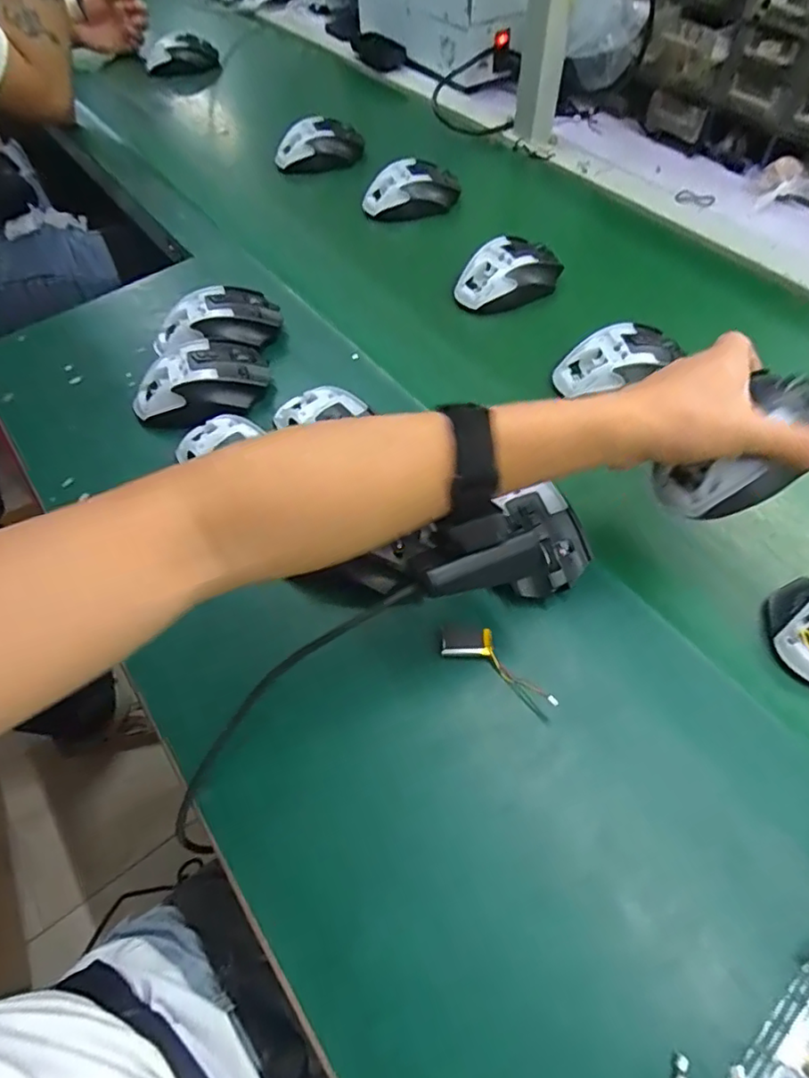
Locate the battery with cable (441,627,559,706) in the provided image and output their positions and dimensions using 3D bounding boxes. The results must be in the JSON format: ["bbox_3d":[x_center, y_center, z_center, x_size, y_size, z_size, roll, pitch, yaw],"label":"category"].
[{"bbox_3d":[0.062,0.076,0.378,0.080,0.012,0.025,21,60,17],"label":"battery with cable"}]

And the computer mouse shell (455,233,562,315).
[{"bbox_3d":[0.105,-0.262,0.589,0.111,0.041,0.063,-21,58,-11],"label":"computer mouse shell"}]

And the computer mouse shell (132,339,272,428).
[{"bbox_3d":[-0.175,-0.132,0.509,0.116,0.038,0.075,-26,58,-13],"label":"computer mouse shell"}]

